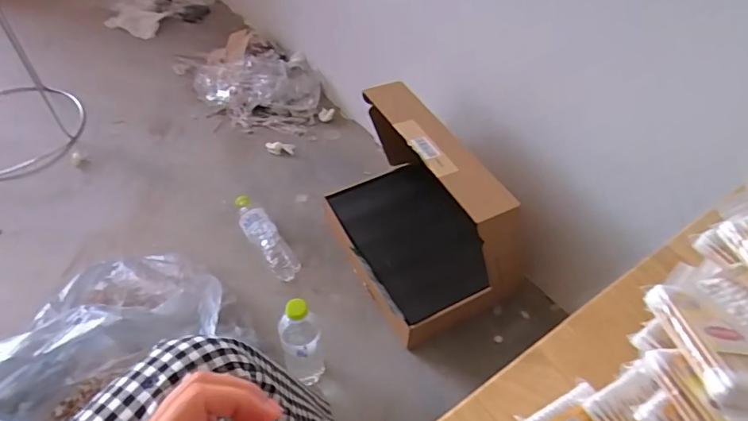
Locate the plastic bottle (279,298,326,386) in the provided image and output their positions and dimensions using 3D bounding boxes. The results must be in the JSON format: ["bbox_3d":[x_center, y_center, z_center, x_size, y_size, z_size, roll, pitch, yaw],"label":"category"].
[{"bbox_3d":[-0.117,0.211,0.819,0.065,0.230,0.076,-7,51,-9],"label":"plastic bottle"}]

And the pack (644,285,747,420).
[{"bbox_3d":[0.200,0.080,0.279,0.054,0.019,0.093,-4,50,-7],"label":"pack"}]

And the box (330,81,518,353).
[{"bbox_3d":[0.078,-0.004,0.937,0.236,0.340,0.364,-25,56,-22],"label":"box"}]

